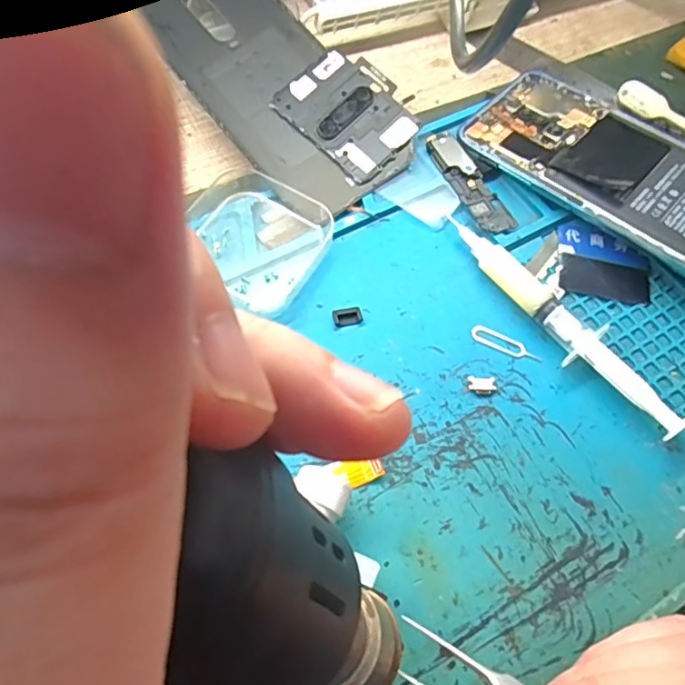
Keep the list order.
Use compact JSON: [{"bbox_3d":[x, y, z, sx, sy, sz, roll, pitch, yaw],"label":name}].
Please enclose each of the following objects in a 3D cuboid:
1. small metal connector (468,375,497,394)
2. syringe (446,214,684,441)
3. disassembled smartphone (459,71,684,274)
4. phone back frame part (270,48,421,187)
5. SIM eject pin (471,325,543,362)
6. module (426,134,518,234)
[{"bbox_3d":[0.061,0.018,0.246,0.012,0.004,0.008,0,62,-3],"label":"small metal connector"},{"bbox_3d":[0.096,-0.011,0.257,0.018,0.014,0.135,-35,69,-19],"label":"syringe"},{"bbox_3d":[0.145,-0.089,0.289,0.160,0.008,0.075,39,69,21],"label":"disassembled smartphone"},{"bbox_3d":[0.004,-0.121,0.297,0.054,0.004,0.066,-42,83,-10],"label":"phone back frame part"},{"bbox_3d":[0.074,0.001,0.258,0.033,0.004,0.008,26,68,9],"label":"SIM eject pin"},{"bbox_3d":[0.065,-0.083,0.294,0.018,0.006,0.066,-21,66,-14],"label":"module"}]

